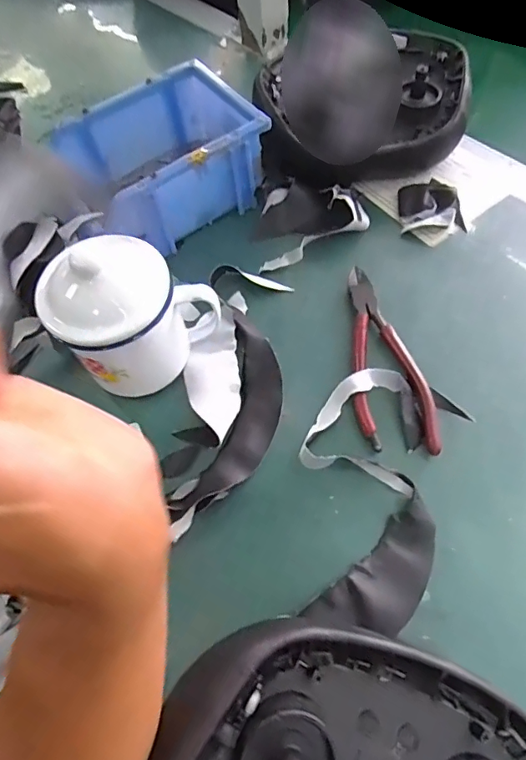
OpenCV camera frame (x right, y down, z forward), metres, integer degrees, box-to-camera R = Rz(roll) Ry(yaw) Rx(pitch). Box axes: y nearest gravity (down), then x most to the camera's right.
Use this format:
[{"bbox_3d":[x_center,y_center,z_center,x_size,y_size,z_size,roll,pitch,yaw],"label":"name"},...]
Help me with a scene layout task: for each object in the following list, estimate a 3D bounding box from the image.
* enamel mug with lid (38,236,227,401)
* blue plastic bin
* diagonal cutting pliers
[{"bbox_3d":[-0.090,-0.048,0.342,0.077,0.110,0.096,39,71,21],"label":"enamel mug with lid"},{"bbox_3d":[-0.090,-0.188,0.434,0.168,0.069,0.125,-36,65,-14],"label":"blue plastic bin"},{"bbox_3d":[0.089,-0.021,0.370,0.053,0.006,0.156,-5,62,2],"label":"diagonal cutting pliers"}]

